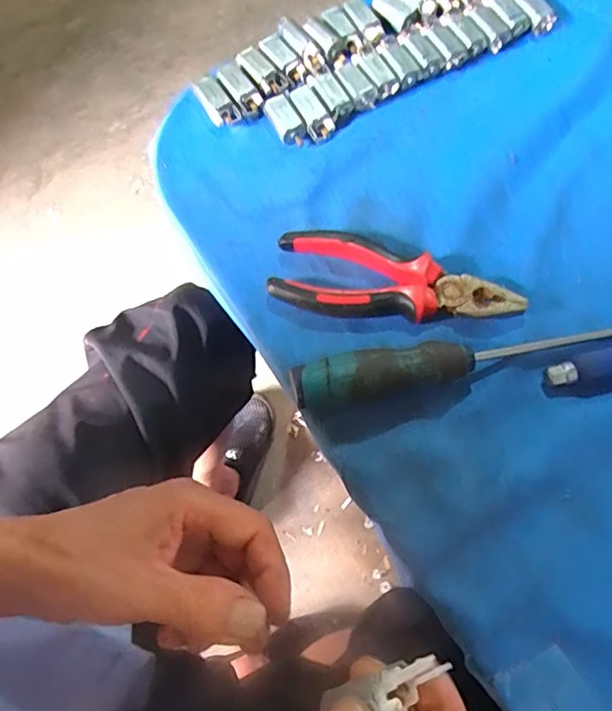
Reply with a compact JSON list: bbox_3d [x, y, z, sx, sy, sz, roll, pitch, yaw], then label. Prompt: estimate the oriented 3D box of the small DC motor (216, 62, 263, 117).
[{"bbox_3d":[-0.050,-0.203,0.405,0.021,0.011,0.043,-30,71,-9],"label":"small DC motor"}]

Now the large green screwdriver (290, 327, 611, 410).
[{"bbox_3d":[0.109,-0.006,0.320,0.237,0.028,0.025,-13,69,-3],"label":"large green screwdriver"}]

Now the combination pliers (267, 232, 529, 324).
[{"bbox_3d":[0.055,-0.041,0.341,0.152,0.019,0.051,17,71,8],"label":"combination pliers"}]

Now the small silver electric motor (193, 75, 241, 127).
[{"bbox_3d":[-0.068,-0.190,0.406,0.022,0.014,0.040,-27,71,-8],"label":"small silver electric motor"}]

